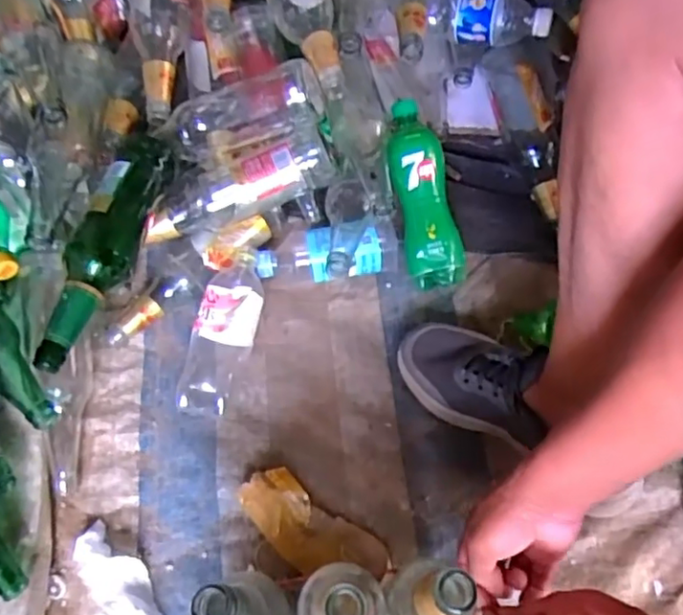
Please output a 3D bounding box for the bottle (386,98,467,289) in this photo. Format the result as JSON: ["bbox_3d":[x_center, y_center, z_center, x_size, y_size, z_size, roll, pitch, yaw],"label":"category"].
[{"bbox_3d":[0.096,-0.134,0.735,0.070,0.055,0.221,-12,89,-5],"label":"bottle"}]

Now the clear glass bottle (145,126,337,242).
[{"bbox_3d":[-0.118,-0.140,0.718,0.226,0.073,0.074,-23,66,6],"label":"clear glass bottle"}]

